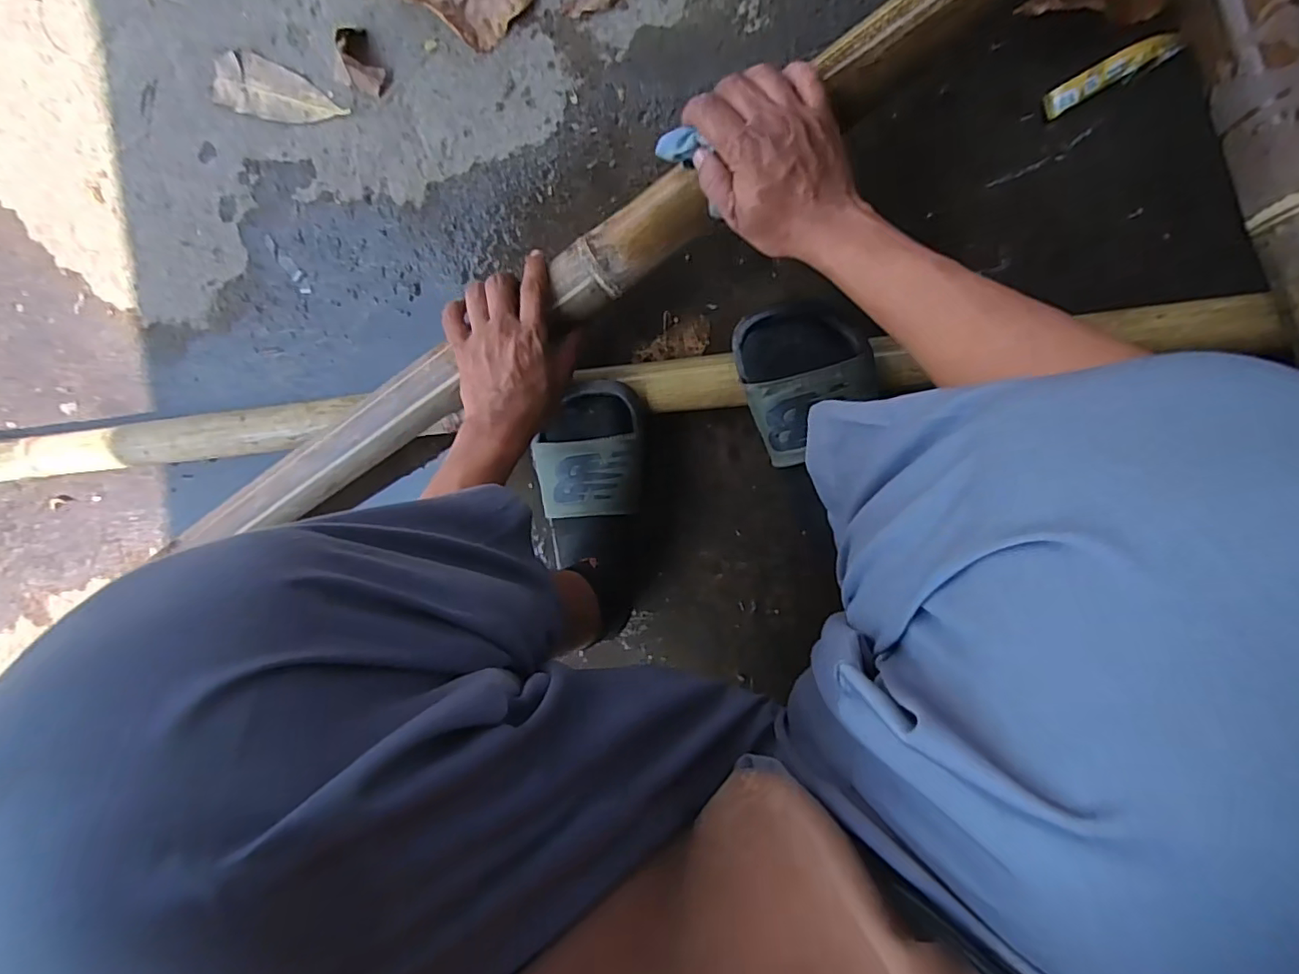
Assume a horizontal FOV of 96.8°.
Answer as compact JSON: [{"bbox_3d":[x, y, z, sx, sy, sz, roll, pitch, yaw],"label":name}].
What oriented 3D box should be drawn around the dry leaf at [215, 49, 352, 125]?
[{"bbox_3d":[-0.409,-0.435,0.634,0.161,0.004,0.060,16,100,4],"label":"dry leaf"}]

